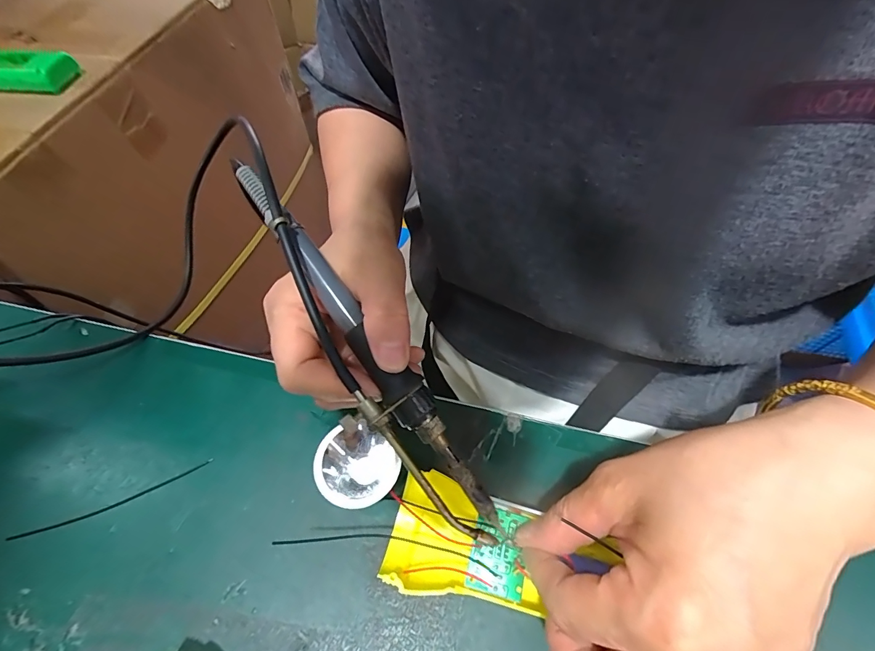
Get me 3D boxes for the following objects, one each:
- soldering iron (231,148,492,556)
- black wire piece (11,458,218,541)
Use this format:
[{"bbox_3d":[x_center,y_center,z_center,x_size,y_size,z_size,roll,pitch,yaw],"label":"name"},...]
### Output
[{"bbox_3d":[-0.036,0.013,0.187,0.026,0.026,0.213,-34,87,-18],"label":"soldering iron"},{"bbox_3d":[-0.180,0.098,0.223,0.104,0.004,0.006,-21,61,-12],"label":"black wire piece"}]

